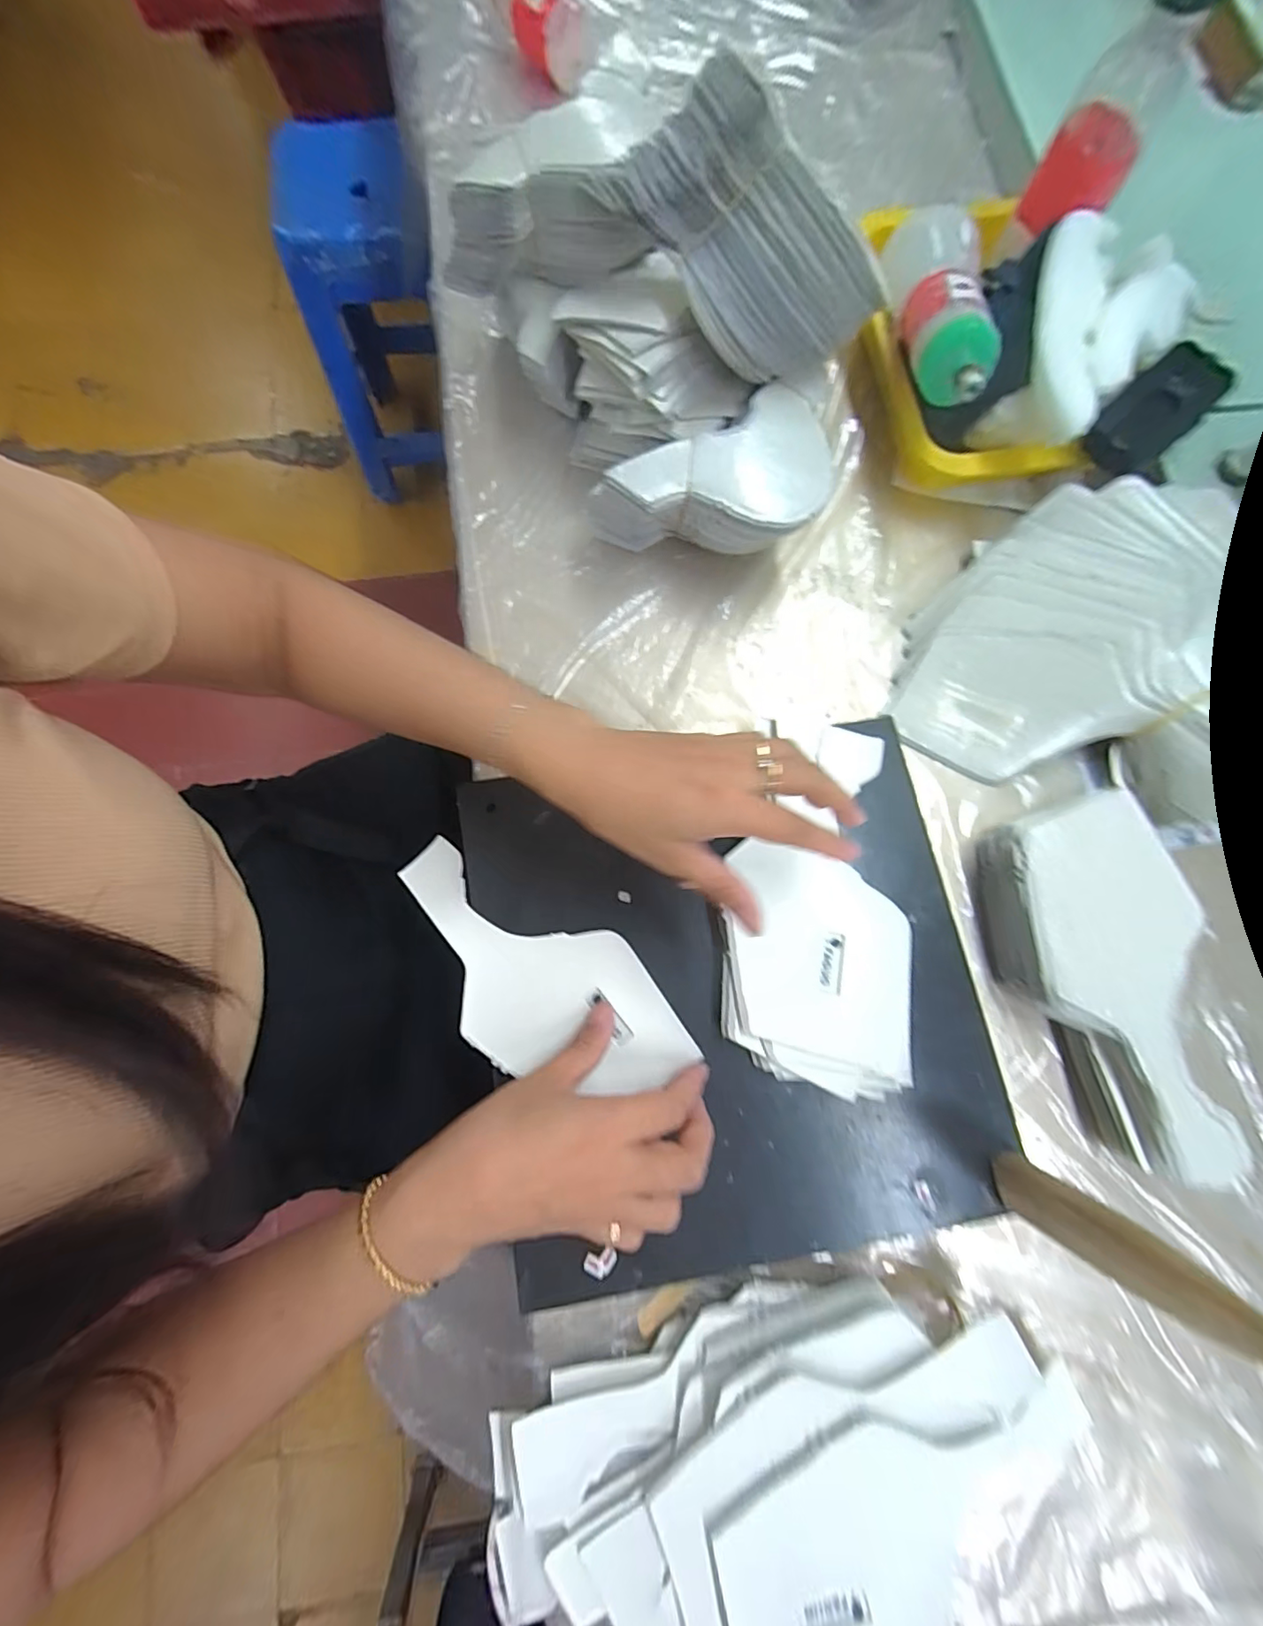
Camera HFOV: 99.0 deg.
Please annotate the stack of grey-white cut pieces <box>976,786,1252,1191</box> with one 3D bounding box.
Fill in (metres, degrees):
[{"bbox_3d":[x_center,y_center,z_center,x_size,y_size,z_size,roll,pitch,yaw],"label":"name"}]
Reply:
[{"bbox_3d":[0.288,0.101,0.330,0.099,0.048,0.217,-8,78,-3],"label":"stack of grey-white cut pieces"}]

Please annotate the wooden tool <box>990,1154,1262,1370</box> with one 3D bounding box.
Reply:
[{"bbox_3d":[0.213,0.194,0.248,0.018,0.161,0.025,42,80,8],"label":"wooden tool"}]

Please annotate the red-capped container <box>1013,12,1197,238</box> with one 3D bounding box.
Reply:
[{"bbox_3d":[0.331,-0.475,0.378,0.058,0.094,0.050,29,79,6],"label":"red-capped container"}]

